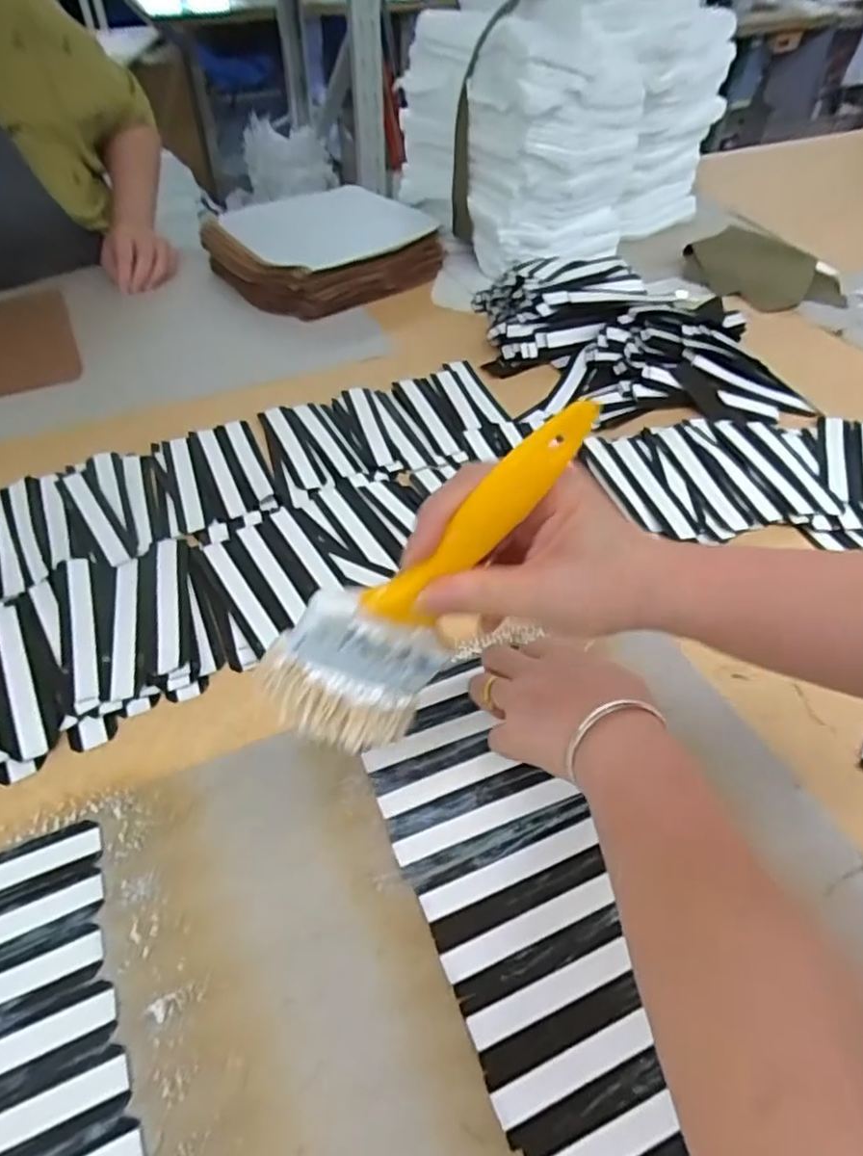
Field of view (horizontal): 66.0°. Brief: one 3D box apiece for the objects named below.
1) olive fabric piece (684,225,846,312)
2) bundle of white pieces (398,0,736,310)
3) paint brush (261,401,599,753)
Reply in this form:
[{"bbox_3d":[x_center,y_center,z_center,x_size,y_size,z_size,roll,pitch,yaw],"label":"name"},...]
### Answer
[{"bbox_3d":[0.447,-0.413,0.891,0.121,0.045,0.197,-33,56,-27],"label":"olive fabric piece"},{"bbox_3d":[0.172,-0.606,0.880,0.444,0.308,0.218,-33,56,-27],"label":"bundle of white pieces"},{"bbox_3d":[0.003,0.004,0.279,0.075,0.182,0.021,30,25,-26],"label":"paint brush"}]

